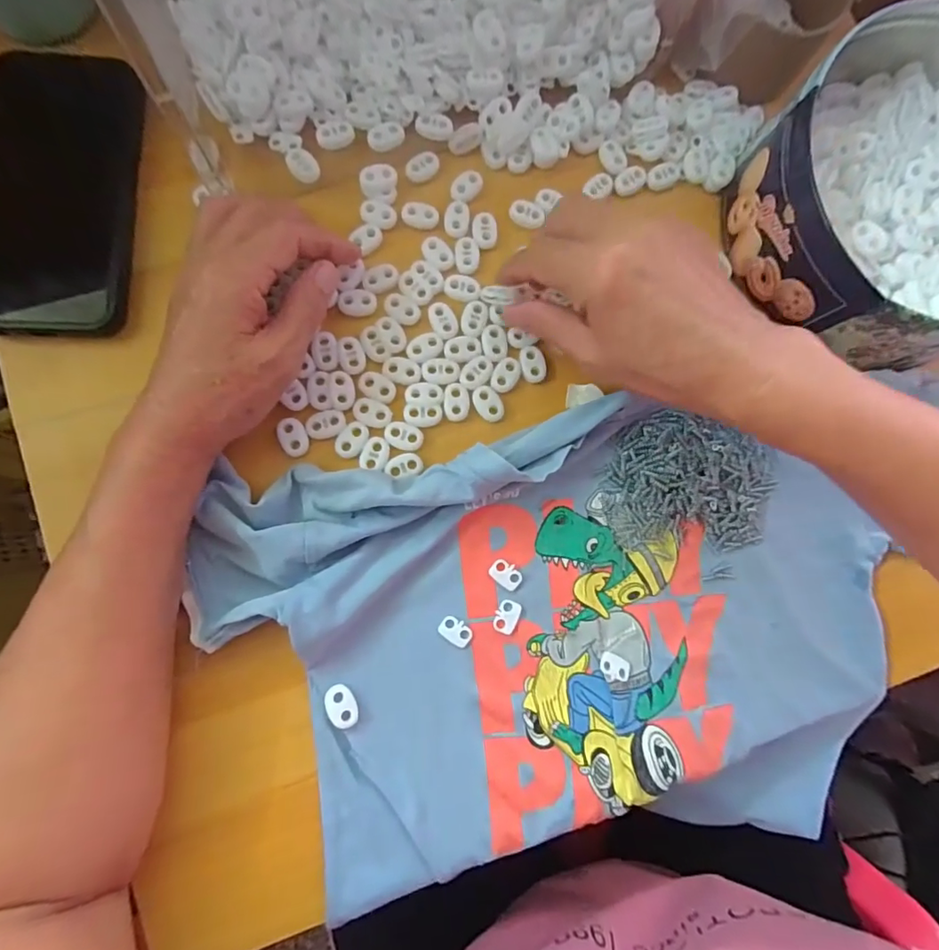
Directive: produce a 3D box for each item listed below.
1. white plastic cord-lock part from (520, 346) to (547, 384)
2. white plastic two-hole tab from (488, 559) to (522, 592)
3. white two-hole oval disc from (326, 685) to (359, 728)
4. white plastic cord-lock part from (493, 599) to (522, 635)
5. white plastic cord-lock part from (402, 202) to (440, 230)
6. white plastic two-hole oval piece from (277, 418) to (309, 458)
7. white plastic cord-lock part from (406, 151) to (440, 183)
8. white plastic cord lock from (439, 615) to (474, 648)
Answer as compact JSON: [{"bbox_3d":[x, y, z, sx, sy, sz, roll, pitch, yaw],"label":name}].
[{"bbox_3d":[0.039,-0.067,0.311,0.015,0.004,0.022,-9,86,-7],"label":"white plastic cord-lock part"},{"bbox_3d":[0.021,0.058,0.297,0.020,0.004,0.013,40,82,-1],"label":"white plastic two-hole tab"},{"bbox_3d":[-0.069,0.125,0.277,0.014,0.007,0.023,-26,88,-8],"label":"white two-hole oval disc"},{"bbox_3d":[0.022,0.081,0.294,0.013,0.004,0.019,22,83,-3],"label":"white plastic cord-lock part"},{"bbox_3d":[-0.030,-0.159,0.313,0.022,0.004,0.016,12,84,-4],"label":"white plastic cord-lock part"},{"bbox_3d":[-0.100,-0.022,0.292,0.014,0.004,0.023,-24,87,-7],"label":"white plastic two-hole oval piece"},{"bbox_3d":[-0.029,-0.191,0.319,0.022,0.004,0.015,-43,90,-8],"label":"white plastic cord-lock part"},{"bbox_3d":[-0.008,0.089,0.289,0.019,0.004,0.013,33,82,-2],"label":"white plastic cord lock"}]

